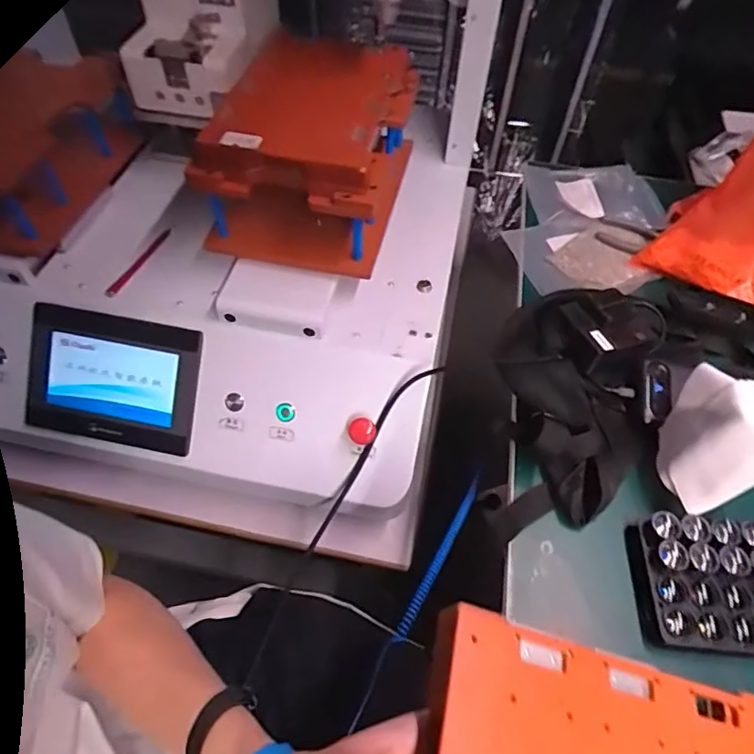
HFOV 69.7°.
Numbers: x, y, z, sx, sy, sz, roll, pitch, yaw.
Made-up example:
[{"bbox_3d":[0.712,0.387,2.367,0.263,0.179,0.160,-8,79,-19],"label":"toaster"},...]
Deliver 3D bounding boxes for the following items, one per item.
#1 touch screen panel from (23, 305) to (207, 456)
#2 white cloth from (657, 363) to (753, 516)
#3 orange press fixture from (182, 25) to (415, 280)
[{"bbox_3d":[-0.296,0.003,0.606,0.193,0.013,0.138,11,98,2],"label":"touch screen panel"},{"bbox_3d":[0.286,0.049,0.438,0.072,0.093,0.090,0,55,-2],"label":"white cloth"},{"bbox_3d":[-0.073,-0.262,0.651,0.192,0.187,0.270,12,55,6],"label":"orange press fixture"}]

